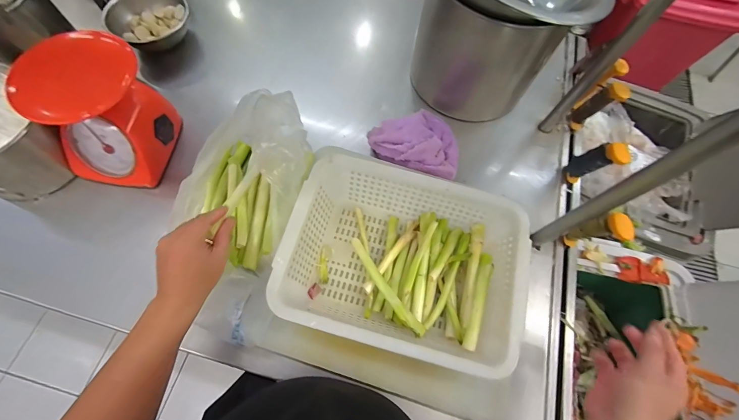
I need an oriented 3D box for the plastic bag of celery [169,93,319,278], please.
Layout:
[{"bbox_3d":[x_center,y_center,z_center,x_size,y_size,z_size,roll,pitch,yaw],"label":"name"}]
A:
[{"bbox_3d":[-0.183,-0.044,0.461,0.133,0.111,0.227,13,67,2],"label":"plastic bag of celery"}]

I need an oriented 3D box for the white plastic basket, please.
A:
[{"bbox_3d":[0.046,0.072,0.457,0.309,0.097,0.220,13,67,3],"label":"white plastic basket"}]

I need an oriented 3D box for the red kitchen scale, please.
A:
[{"bbox_3d":[-0.424,-0.151,0.510,0.144,0.166,0.162,16,68,4],"label":"red kitchen scale"}]

